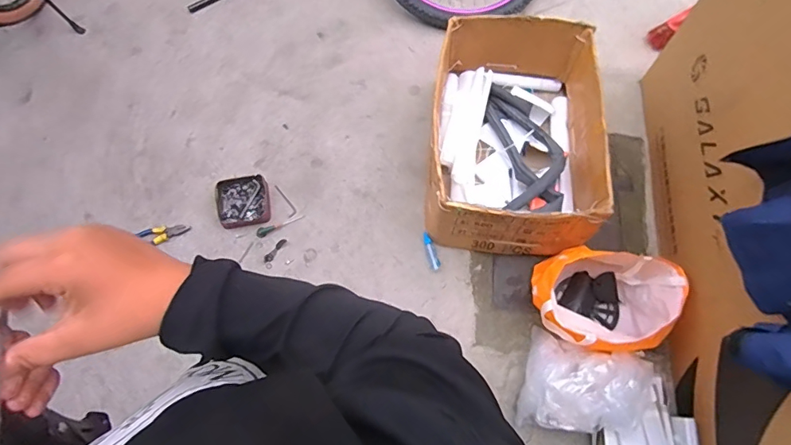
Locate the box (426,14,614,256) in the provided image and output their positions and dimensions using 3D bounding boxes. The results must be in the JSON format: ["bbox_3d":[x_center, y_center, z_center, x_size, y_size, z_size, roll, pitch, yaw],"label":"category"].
[{"bbox_3d":[0.354,-0.277,1.394,0.465,0.250,0.683,6,71,2],"label":"box"}]

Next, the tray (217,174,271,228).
[{"bbox_3d":[-0.488,-0.066,1.467,0.166,0.036,0.165,-11,71,-3],"label":"tray"}]

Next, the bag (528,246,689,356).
[{"bbox_3d":[0.575,0.225,1.280,0.362,0.207,0.272,7,71,3],"label":"bag"}]

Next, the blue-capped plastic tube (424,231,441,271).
[{"bbox_3d":[0.112,0.090,1.424,0.032,0.022,0.116,-17,71,-5],"label":"blue-capped plastic tube"}]

